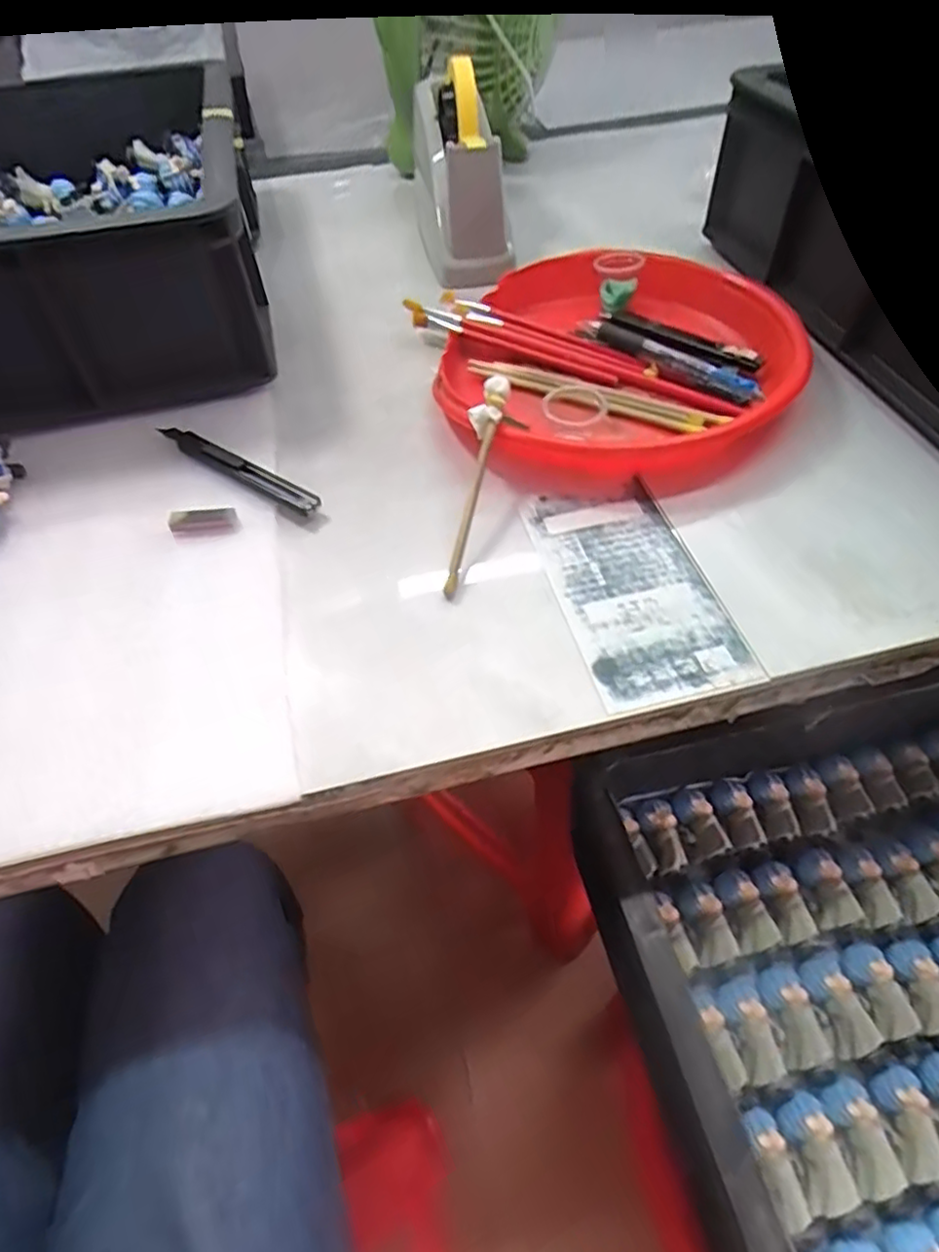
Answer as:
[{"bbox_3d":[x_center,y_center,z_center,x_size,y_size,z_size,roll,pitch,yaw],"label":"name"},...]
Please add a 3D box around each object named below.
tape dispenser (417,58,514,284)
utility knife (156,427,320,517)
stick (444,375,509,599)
[{"bbox_3d":[-0.014,-0.401,0.579,0.066,0.118,0.182,-8,51,-3],"label":"tape dispenser"},{"bbox_3d":[-0.146,-0.100,0.409,0.134,0.016,0.015,31,59,25],"label":"utility knife"},{"bbox_3d":[0.001,-0.080,0.374,0.018,0.015,0.139,7,69,11],"label":"stick"}]

